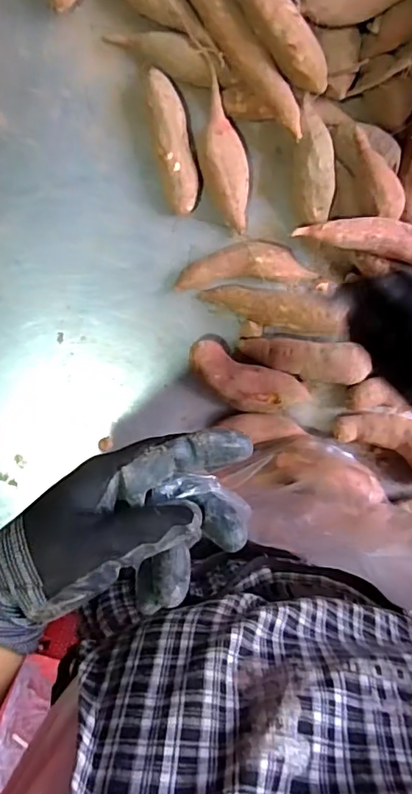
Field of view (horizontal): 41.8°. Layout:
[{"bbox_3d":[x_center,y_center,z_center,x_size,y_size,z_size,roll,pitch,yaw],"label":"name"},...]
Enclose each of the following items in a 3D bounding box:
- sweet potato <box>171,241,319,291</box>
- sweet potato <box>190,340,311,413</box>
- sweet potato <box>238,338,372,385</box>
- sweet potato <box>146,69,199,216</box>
[{"bbox_3d":[0.037,-0.120,0.489,0.126,0.033,0.037,-6,96,-2],"label":"sweet potato"},{"bbox_3d":[0.039,-0.011,0.496,0.118,0.040,0.046,24,94,-4],"label":"sweet potato"},{"bbox_3d":[0.086,-0.034,0.499,0.111,0.033,0.042,2,96,-2],"label":"sweet potato"},{"bbox_3d":[-0.029,-0.222,0.472,0.030,0.026,0.118,-13,96,-1],"label":"sweet potato"}]

